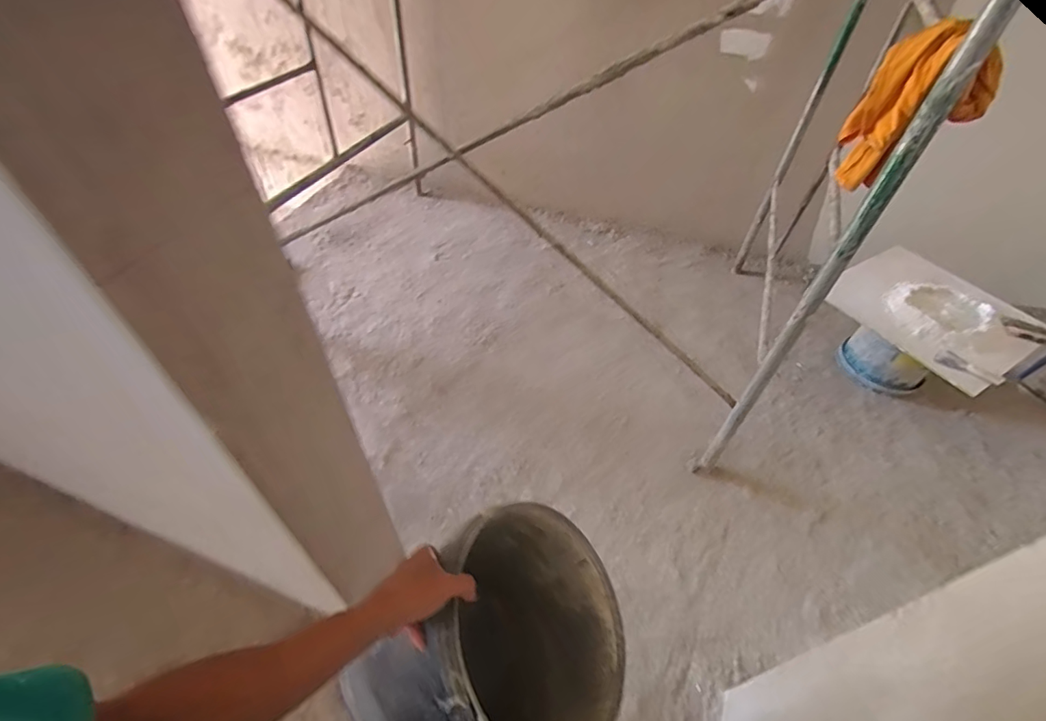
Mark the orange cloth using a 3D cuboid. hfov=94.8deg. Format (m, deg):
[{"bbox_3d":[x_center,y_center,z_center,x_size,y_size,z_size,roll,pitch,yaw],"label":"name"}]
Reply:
[{"bbox_3d":[0.708,-0.431,0.858,0.194,0.259,0.094,4,47,6],"label":"orange cloth"}]

